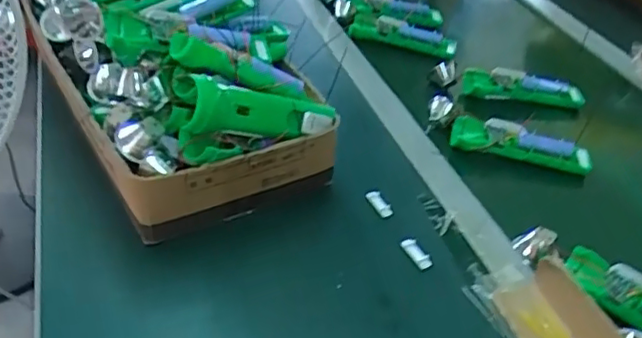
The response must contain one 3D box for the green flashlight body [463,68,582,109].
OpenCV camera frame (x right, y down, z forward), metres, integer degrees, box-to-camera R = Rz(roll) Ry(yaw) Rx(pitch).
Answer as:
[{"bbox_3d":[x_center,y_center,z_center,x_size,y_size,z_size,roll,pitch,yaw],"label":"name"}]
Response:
[{"bbox_3d":[0.289,-0.113,0.888,0.177,0.048,0.046,8,34,2],"label":"green flashlight body"}]

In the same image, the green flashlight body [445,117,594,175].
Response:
[{"bbox_3d":[0.244,-0.029,0.765,0.173,0.035,0.059,12,38,6],"label":"green flashlight body"}]

